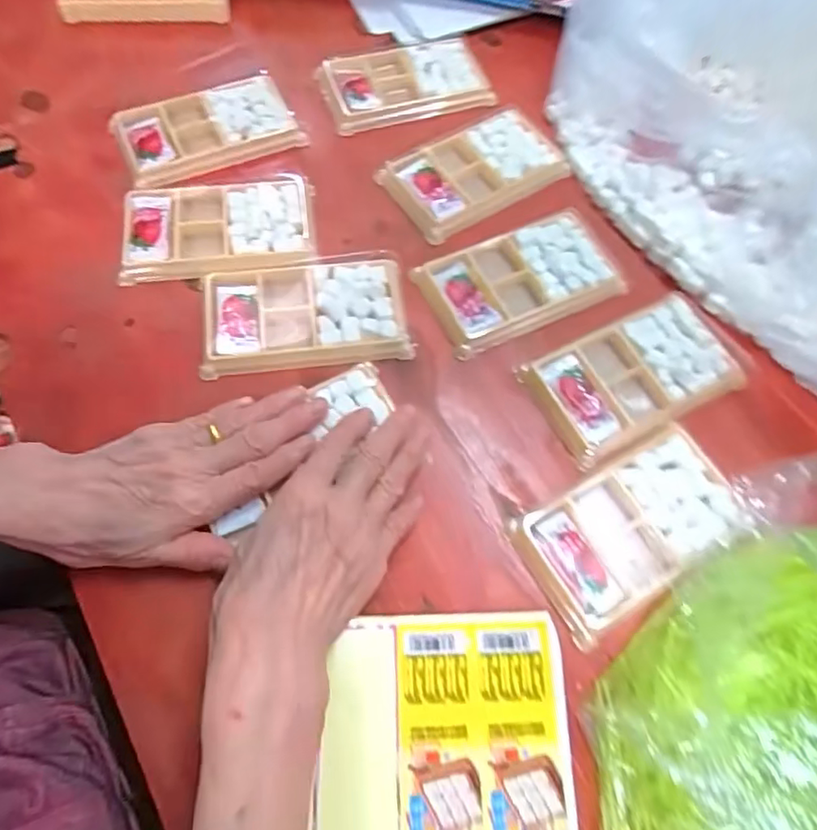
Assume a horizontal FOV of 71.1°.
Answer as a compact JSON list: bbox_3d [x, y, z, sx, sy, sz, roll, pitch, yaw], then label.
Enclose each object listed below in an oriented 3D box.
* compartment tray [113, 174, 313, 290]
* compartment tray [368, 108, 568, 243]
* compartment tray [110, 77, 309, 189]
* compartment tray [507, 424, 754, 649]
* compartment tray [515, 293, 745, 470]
[{"bbox_3d":[-0.135,-0.135,0.407,0.129,0.013,0.080,-5,66,-5],"label":"compartment tray"},{"bbox_3d":[0.053,-0.192,0.441,0.133,0.013,0.081,-29,71,-15],"label":"compartment tray"},{"bbox_3d":[-0.157,-0.223,0.445,0.130,0.013,0.077,-25,70,-13],"label":"compartment tray"},{"bbox_3d":[0.132,0.065,0.335,0.130,0.011,0.073,-26,70,-14],"label":"compartment tray"},{"bbox_3d":[0.150,-0.027,0.375,0.131,0.009,0.073,-25,69,-13],"label":"compartment tray"}]

